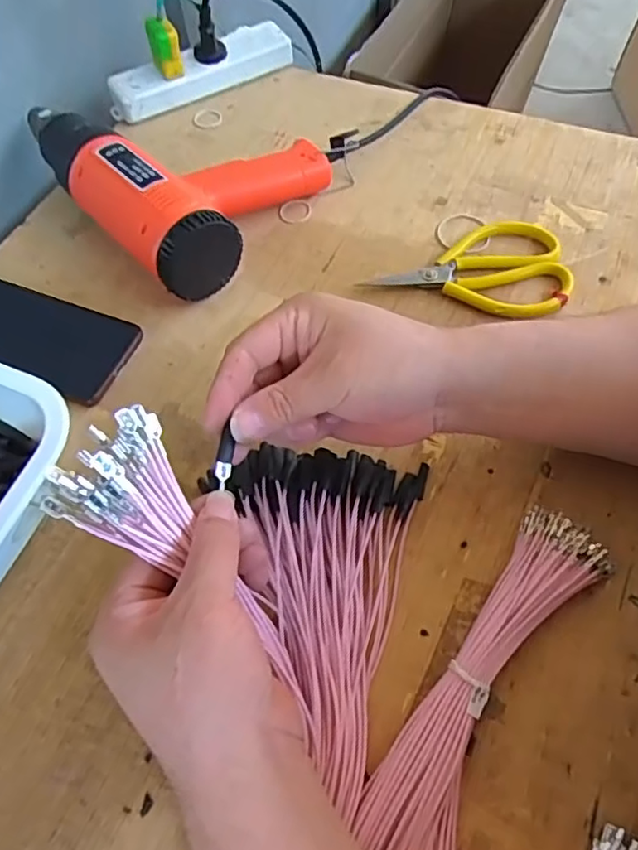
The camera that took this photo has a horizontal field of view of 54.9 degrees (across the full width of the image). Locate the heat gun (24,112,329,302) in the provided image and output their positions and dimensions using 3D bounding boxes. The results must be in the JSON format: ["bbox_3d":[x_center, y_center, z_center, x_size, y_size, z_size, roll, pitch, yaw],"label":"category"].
[{"bbox_3d":[-0.128,-0.234,0.536,0.181,0.074,0.258,-39,65,-18],"label":"heat gun"}]

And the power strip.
[{"bbox_3d":[-0.125,-0.370,0.644,0.193,0.035,0.052,-29,63,-14],"label":"power strip"}]

